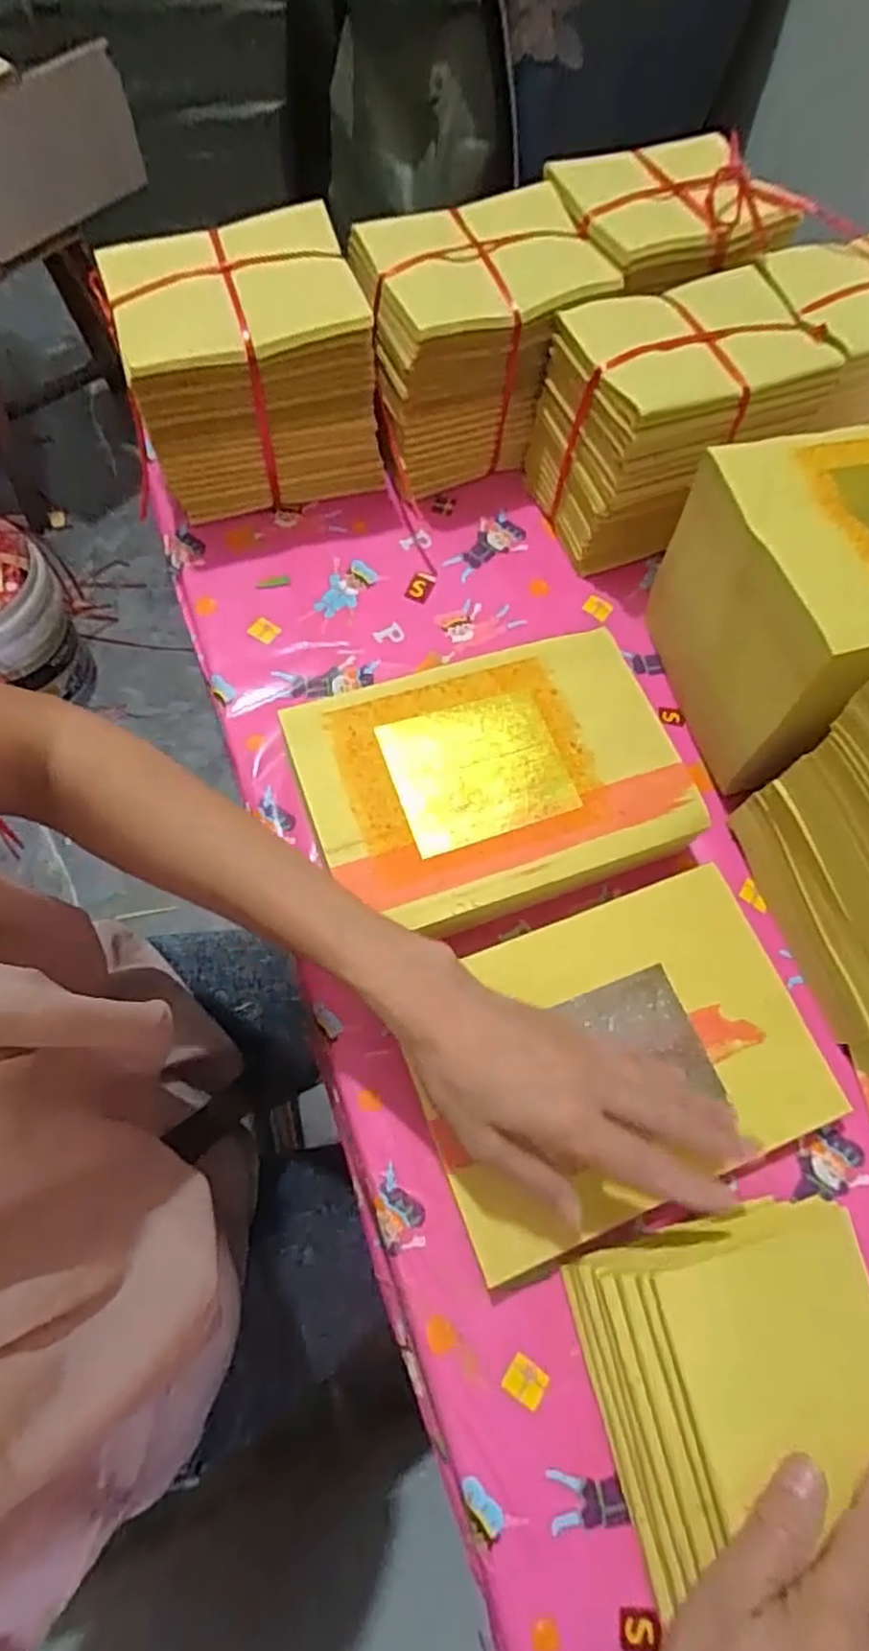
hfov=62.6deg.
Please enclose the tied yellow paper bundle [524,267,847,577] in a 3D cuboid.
[{"bbox_3d":[0.177,-0.307,0.549,0.175,0.139,0.124,-20,70,-11],"label":"tied yellow paper bundle"}]

